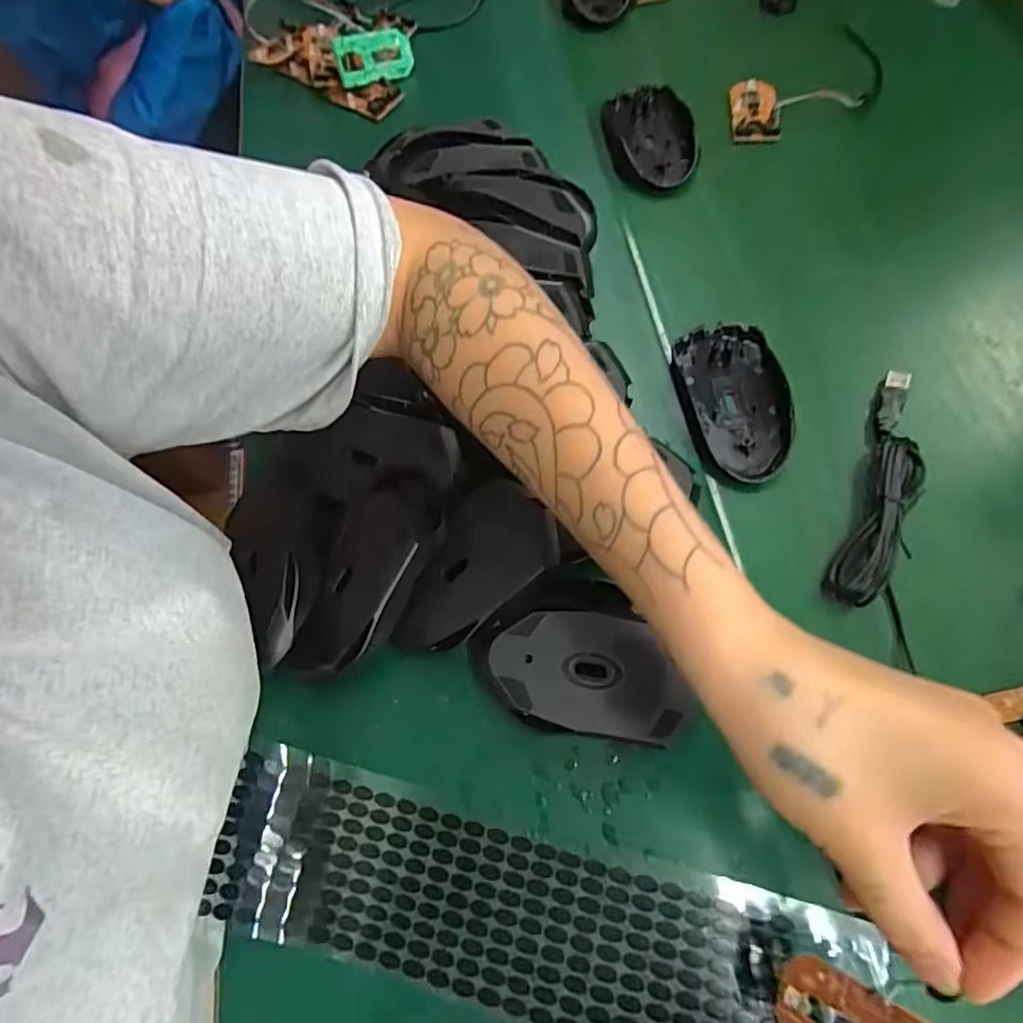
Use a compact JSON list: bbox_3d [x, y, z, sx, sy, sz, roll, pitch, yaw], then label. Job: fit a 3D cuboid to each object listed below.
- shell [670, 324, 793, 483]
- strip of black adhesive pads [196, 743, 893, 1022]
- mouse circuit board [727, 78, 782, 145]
[{"bbox_3d":[0.146,-0.072,0.394,0.061,0.017,0.109,-11,68,1],"label":"shell"},{"bbox_3d":[0.008,0.191,0.284,0.299,0.027,0.079,12,68,9],"label":"strip of black adhesive pads"},{"bbox_3d":[0.199,-0.329,0.501,0.039,0.010,0.070,5,69,7],"label":"mouse circuit board"}]

